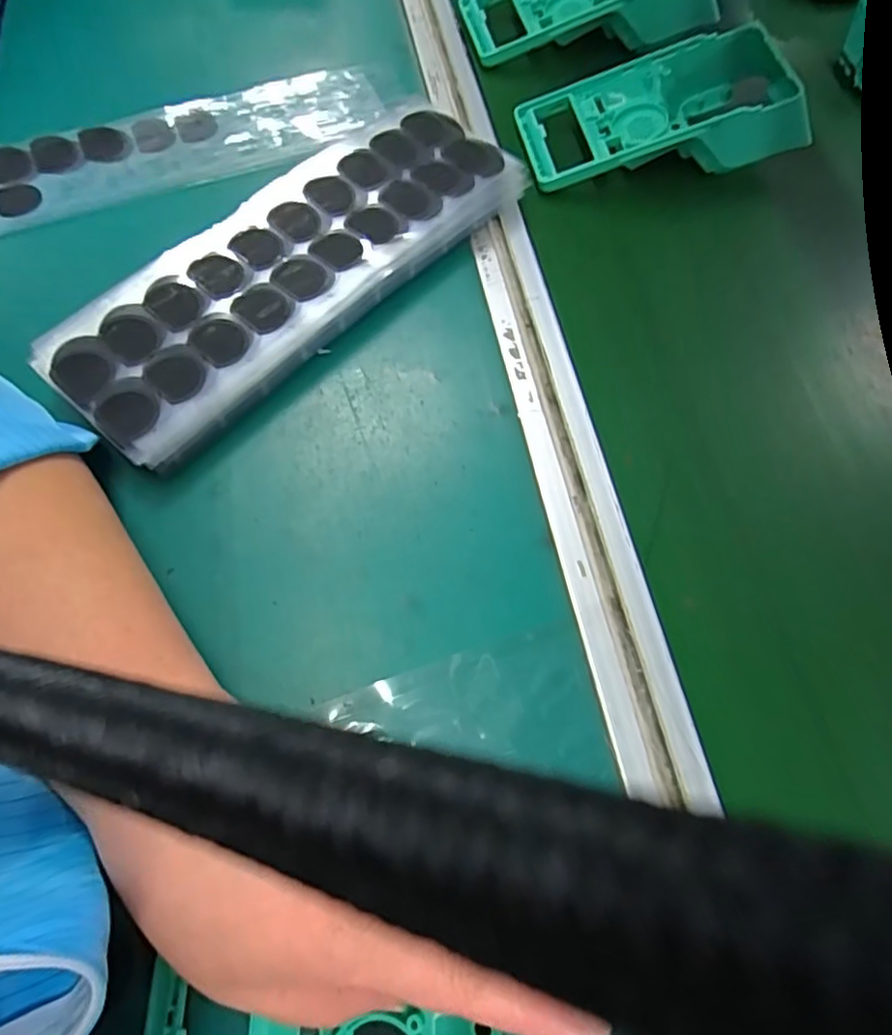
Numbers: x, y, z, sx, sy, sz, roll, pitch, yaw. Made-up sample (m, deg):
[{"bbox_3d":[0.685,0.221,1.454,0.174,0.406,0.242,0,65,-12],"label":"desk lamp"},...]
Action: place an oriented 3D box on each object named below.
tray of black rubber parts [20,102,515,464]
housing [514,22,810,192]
[{"bbox_3d":[-0.081,-0.143,0.355,0.093,0.031,0.281,39,70,15],"label":"tray of black rubber parts"},{"bbox_3d":[0.146,-0.273,0.414,0.183,0.044,0.085,-7,66,-4],"label":"housing"}]

